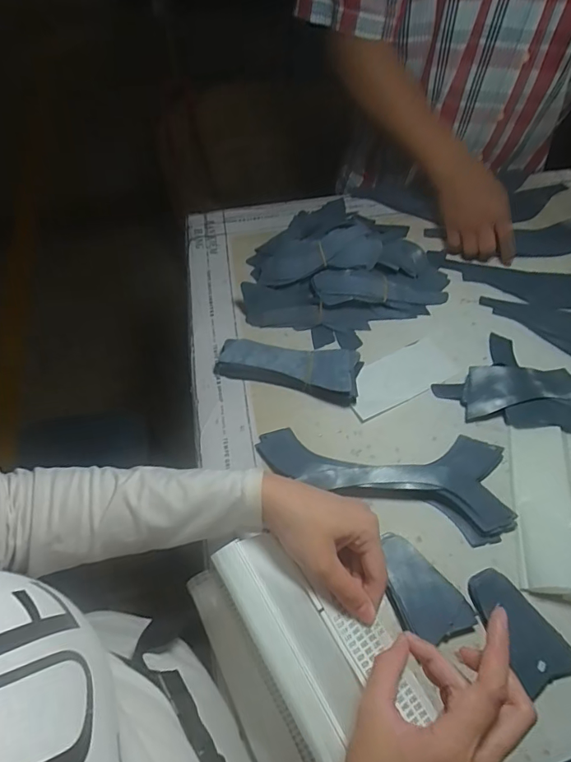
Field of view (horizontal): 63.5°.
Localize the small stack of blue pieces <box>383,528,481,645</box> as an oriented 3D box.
[{"bbox_3d":[0.126,0.192,0.433,0.065,0.017,0.098,-16,57,-9],"label":"small stack of blue pieces"}]

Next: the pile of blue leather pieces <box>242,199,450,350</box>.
[{"bbox_3d":[0.090,-0.180,0.645,0.276,0.080,0.260,9,57,8],"label":"pile of blue leather pieces"}]

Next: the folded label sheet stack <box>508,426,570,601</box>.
[{"bbox_3d":[0.300,0.123,0.476,0.119,0.018,0.198,11,57,9],"label":"folded label sheet stack"}]

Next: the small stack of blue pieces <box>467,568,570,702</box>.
[{"bbox_3d":[0.211,0.220,0.417,0.055,0.014,0.098,-23,59,-14],"label":"small stack of blue pieces"}]

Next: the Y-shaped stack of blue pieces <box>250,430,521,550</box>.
[{"bbox_3d":[0.101,0.102,0.490,0.262,0.025,0.108,4,56,4],"label":"Y-shaped stack of blue pieces"}]

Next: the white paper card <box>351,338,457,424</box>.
[{"bbox_3d":[0.138,-0.004,0.573,0.141,0.006,0.065,-25,59,-15],"label":"white paper card"}]

